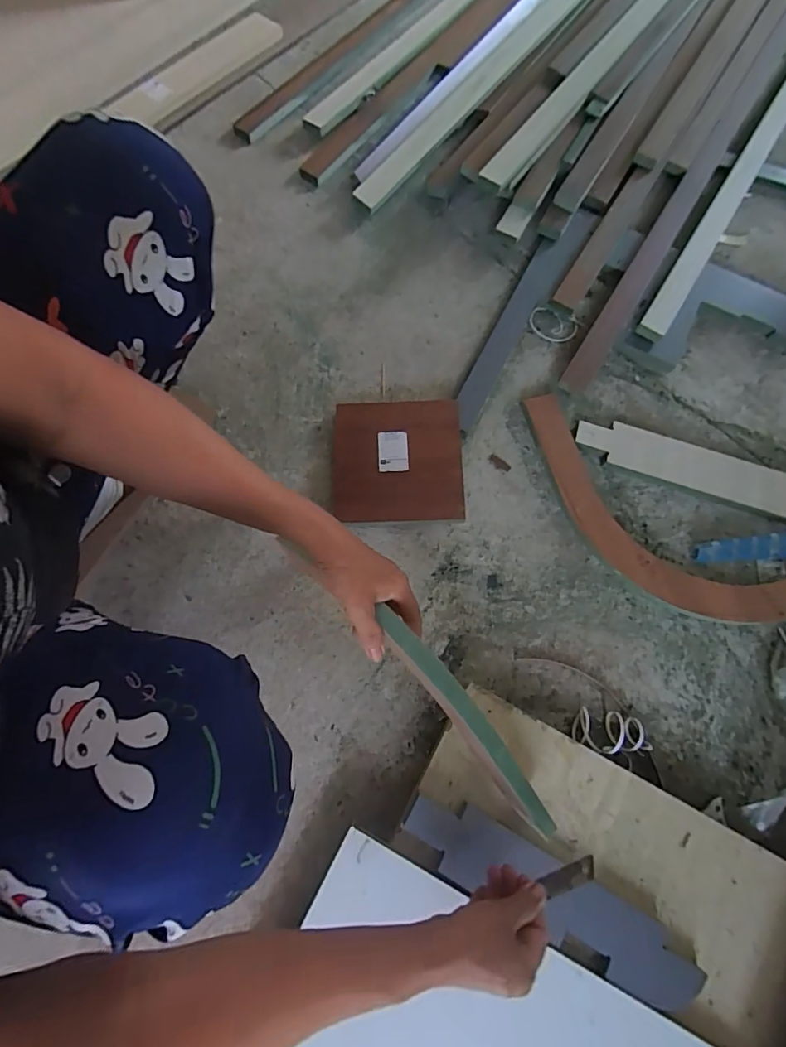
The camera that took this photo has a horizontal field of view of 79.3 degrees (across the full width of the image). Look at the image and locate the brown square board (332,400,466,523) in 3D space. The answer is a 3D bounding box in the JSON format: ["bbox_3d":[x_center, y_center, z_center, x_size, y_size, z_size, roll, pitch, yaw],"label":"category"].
[{"bbox_3d":[0.005,-0.089,0.666,0.179,0.014,0.176,-2,74,7],"label":"brown square board"}]

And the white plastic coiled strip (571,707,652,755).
[{"bbox_3d":[0.263,0.254,0.578,0.093,0.038,0.045,7,73,0],"label":"white plastic coiled strip"}]

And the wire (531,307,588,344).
[{"bbox_3d":[0.266,-0.319,0.770,0.091,0.011,0.051,16,73,3],"label":"wire"}]

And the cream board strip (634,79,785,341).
[{"bbox_3d":[0.822,-0.926,0.901,0.045,0.039,1.616,32,75,8],"label":"cream board strip"}]

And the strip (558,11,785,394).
[{"bbox_3d":[0.691,-0.858,0.891,0.051,0.019,1.641,31,79,6],"label":"strip"}]

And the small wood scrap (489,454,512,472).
[{"bbox_3d":[0.157,-0.088,0.697,0.035,0.004,0.015,36,79,7],"label":"small wood scrap"}]

